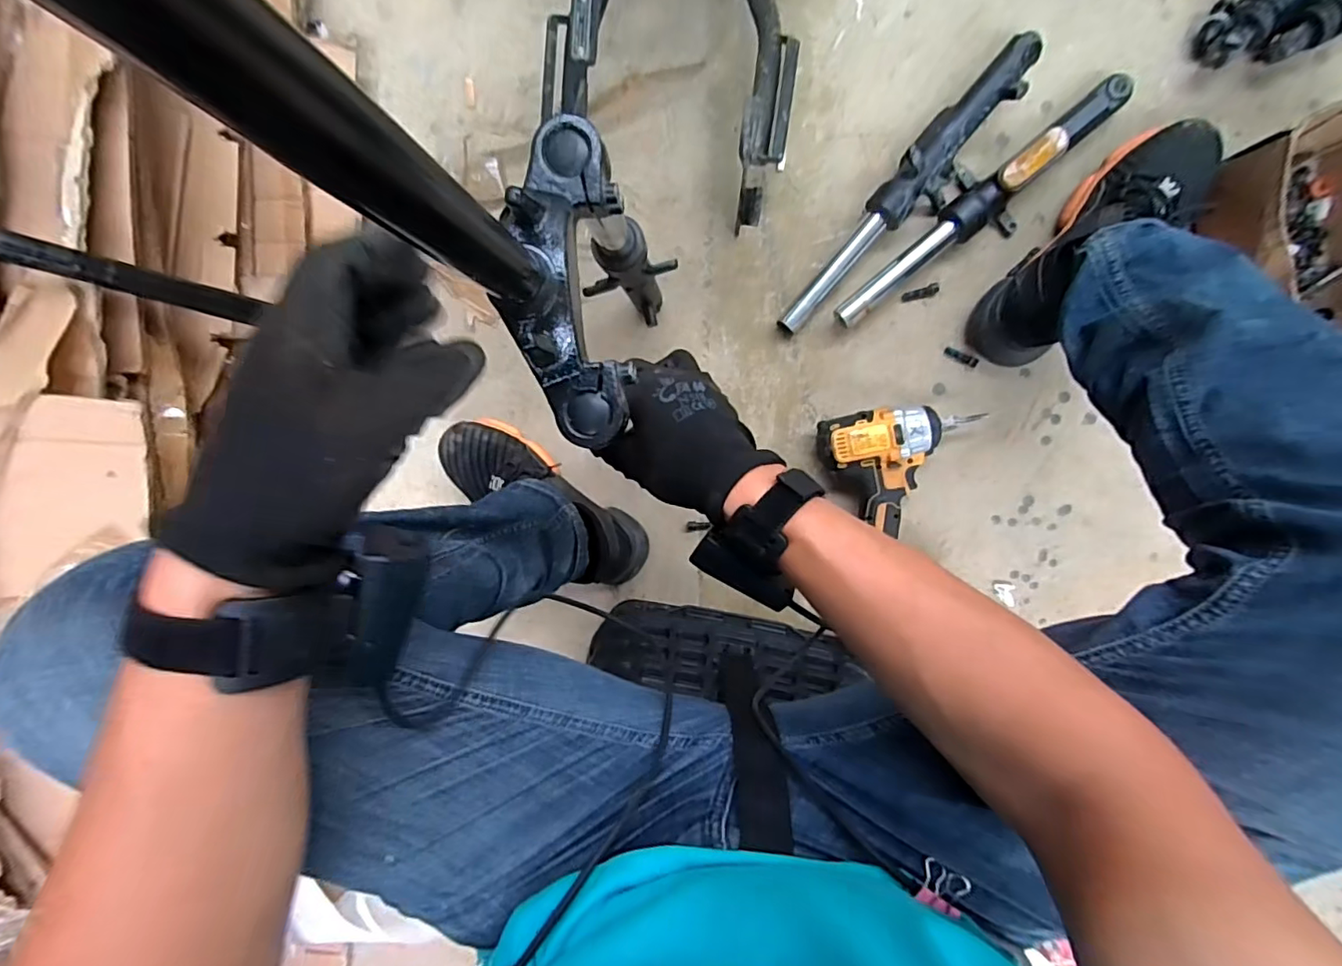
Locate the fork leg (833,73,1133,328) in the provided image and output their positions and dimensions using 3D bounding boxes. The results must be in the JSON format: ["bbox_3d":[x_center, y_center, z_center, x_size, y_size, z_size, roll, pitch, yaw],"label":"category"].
[{"bbox_3d":[0.326,-0.286,0.596,0.358,0.045,0.072,-41,91,8],"label":"fork leg"}]

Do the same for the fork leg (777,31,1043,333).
[{"bbox_3d":[0.252,-0.303,0.602,0.064,0.051,0.361,39,98,1],"label":"fork leg"}]

